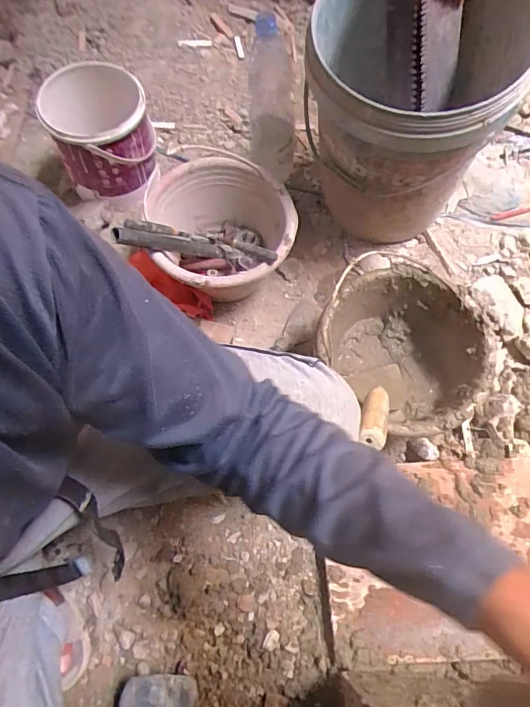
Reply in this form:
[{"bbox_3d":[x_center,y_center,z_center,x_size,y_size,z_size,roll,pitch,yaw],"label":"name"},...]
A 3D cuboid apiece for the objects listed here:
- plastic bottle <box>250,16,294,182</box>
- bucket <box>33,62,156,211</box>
[{"bbox_3d":[0.015,-0.441,0.810,0.081,0.265,0.075,6,66,1],"label":"plastic bottle"},{"bbox_3d":[-0.300,-0.420,0.879,0.161,0.184,0.187,-14,67,-7],"label":"bucket"}]

